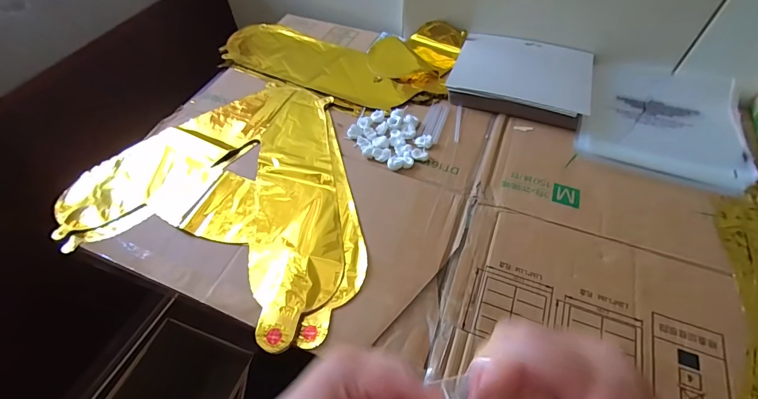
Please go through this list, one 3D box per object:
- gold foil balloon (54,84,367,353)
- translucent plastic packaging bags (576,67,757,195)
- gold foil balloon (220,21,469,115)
[{"bbox_3d":[-0.177,-0.035,0.497,0.400,0.010,0.338,20,57,15],"label":"gold foil balloon"},{"bbox_3d":[0.428,-0.124,0.552,0.212,0.016,0.241,21,57,16],"label":"translucent plastic packaging bags"},{"bbox_3d":[-0.065,-0.277,0.673,0.425,0.035,0.269,25,58,19],"label":"gold foil balloon"}]

